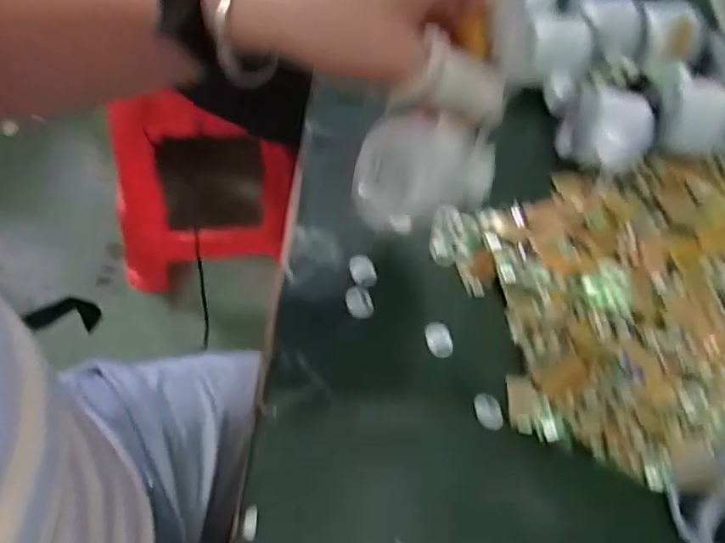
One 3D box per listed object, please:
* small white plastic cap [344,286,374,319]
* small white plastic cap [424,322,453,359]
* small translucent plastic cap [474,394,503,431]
[{"bbox_3d":[-0.002,0.020,0.393,0.017,0.004,0.022,-15,61,-15],"label":"small white plastic cap"},{"bbox_3d":[0.051,0.045,0.388,0.018,0.004,0.024,-10,60,-13],"label":"small white plastic cap"},{"bbox_3d":[0.077,0.085,0.358,0.016,0.005,0.025,0,59,-6],"label":"small translucent plastic cap"}]

